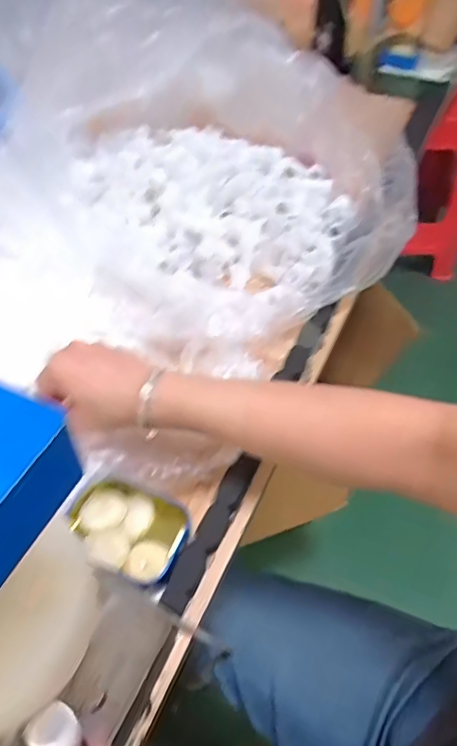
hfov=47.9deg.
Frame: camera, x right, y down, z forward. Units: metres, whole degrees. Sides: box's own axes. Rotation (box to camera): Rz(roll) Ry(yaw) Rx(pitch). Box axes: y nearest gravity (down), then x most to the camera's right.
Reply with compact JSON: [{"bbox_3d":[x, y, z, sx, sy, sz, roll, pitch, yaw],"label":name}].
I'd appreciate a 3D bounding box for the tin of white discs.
[{"bbox_3d":[-0.082,0.124,0.406,0.091,0.027,0.070,21,52,16],"label":"tin of white discs"}]

